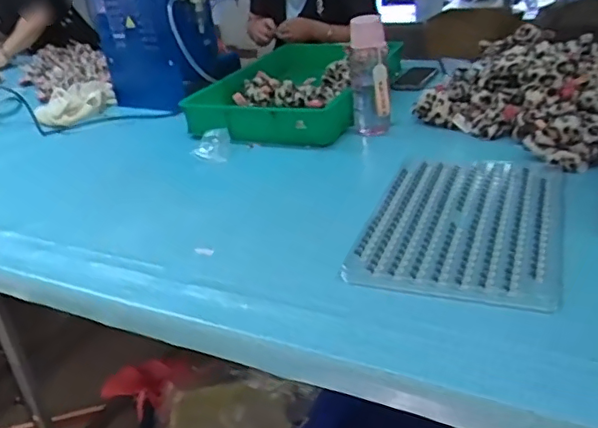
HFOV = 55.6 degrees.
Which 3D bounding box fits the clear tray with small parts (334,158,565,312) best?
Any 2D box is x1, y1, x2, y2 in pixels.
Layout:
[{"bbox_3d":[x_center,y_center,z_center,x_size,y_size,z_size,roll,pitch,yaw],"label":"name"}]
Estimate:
[{"bbox_3d":[0.247,0.002,0.852,0.270,0.013,0.401,7,31,22],"label":"clear tray with small parts"}]

